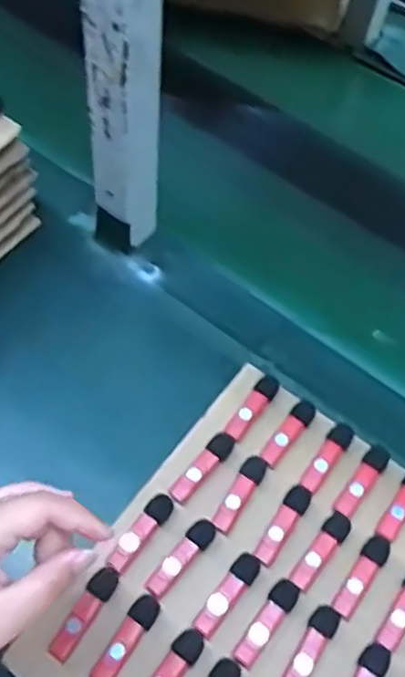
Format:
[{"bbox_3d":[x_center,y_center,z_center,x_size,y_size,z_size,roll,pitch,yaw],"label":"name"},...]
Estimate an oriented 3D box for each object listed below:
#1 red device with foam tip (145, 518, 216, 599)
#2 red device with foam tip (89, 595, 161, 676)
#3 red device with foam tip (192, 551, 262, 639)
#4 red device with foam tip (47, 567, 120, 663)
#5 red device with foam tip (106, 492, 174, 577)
[{"bbox_3d":[-0.015,0.163,0.504,0.018,0.008,0.066,36,60,17],"label":"red device with foam tip"},{"bbox_3d":[-0.054,0.210,0.474,0.019,0.007,0.065,33,59,15],"label":"red device with foam tip"},{"bbox_3d":[0.019,0.185,0.491,0.018,0.009,0.065,35,60,16],"label":"red device with foam tip"},{"bbox_3d":[-0.084,0.194,0.482,0.017,0.008,0.068,30,59,14],"label":"red device with foam tip"},{"bbox_3d":[-0.047,0.147,0.514,0.018,0.008,0.066,33,59,15],"label":"red device with foam tip"}]

